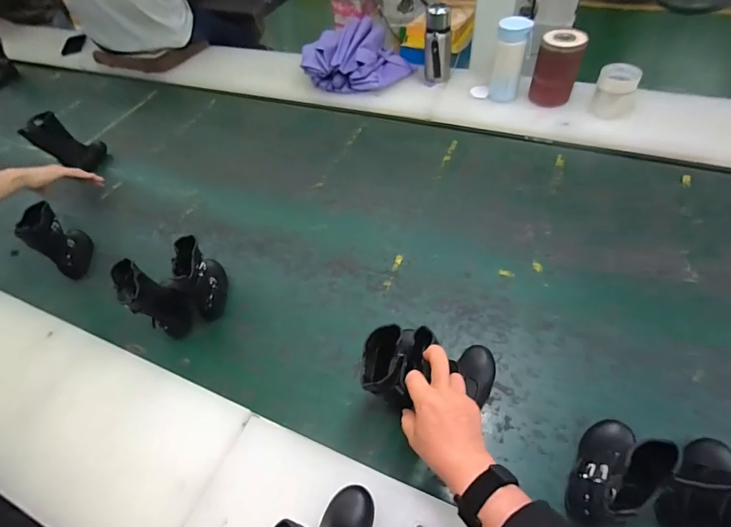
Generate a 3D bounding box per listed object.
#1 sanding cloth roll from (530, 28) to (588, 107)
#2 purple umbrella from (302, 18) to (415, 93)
[{"bbox_3d":[0.470,-0.473,0.983,0.099,0.169,0.088,15,53,17],"label":"sanding cloth roll"},{"bbox_3d":[-0.019,-0.613,1.168,0.303,0.114,0.207,10,52,13],"label":"purple umbrella"}]

